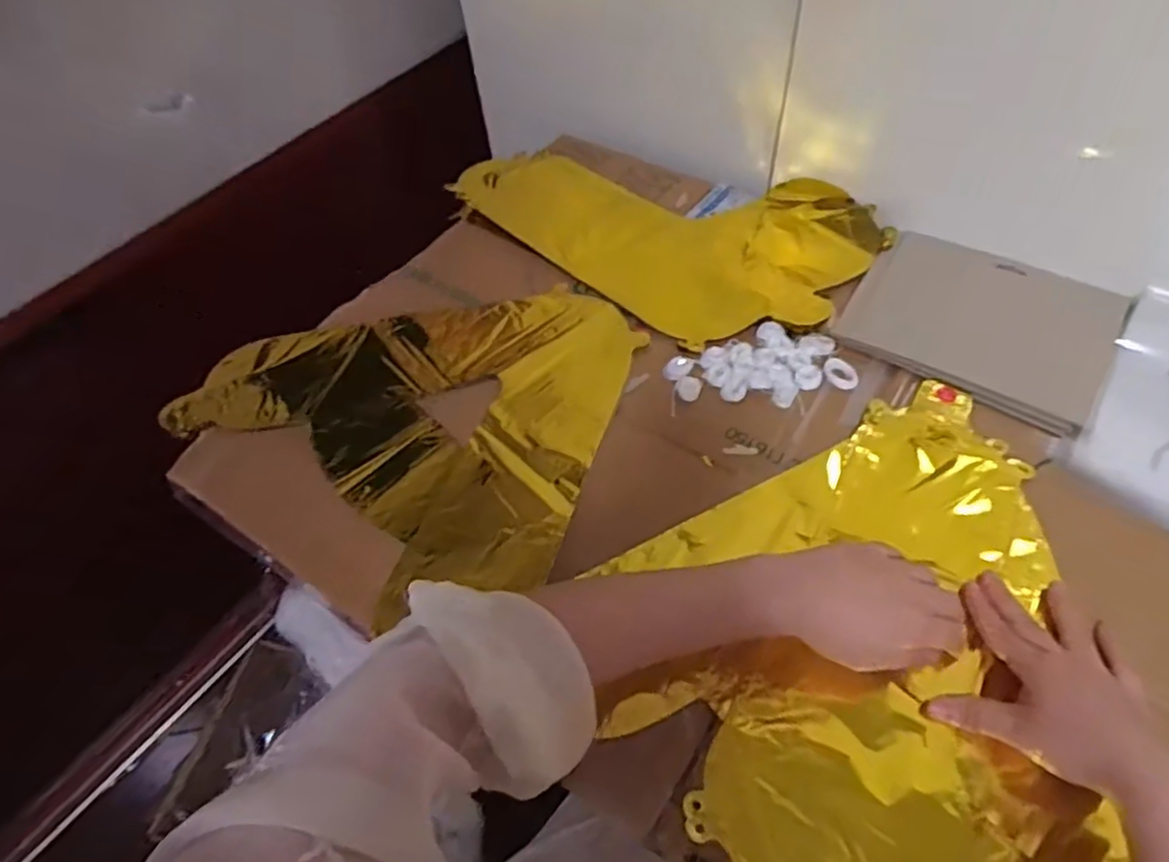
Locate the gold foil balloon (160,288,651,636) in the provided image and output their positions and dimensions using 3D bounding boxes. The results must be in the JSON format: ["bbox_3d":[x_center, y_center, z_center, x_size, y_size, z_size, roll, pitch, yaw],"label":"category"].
[{"bbox_3d":[-0.125,-0.032,0.588,0.353,0.014,0.311,35,65,26],"label":"gold foil balloon"}]

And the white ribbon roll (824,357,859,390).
[{"bbox_3d":[0.213,-0.047,0.565,0.025,0.004,0.033,-23,56,-11],"label":"white ribbon roll"}]

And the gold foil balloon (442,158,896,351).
[{"bbox_3d":[0.077,-0.222,0.702,0.406,0.025,0.251,34,65,26],"label":"gold foil balloon"}]

